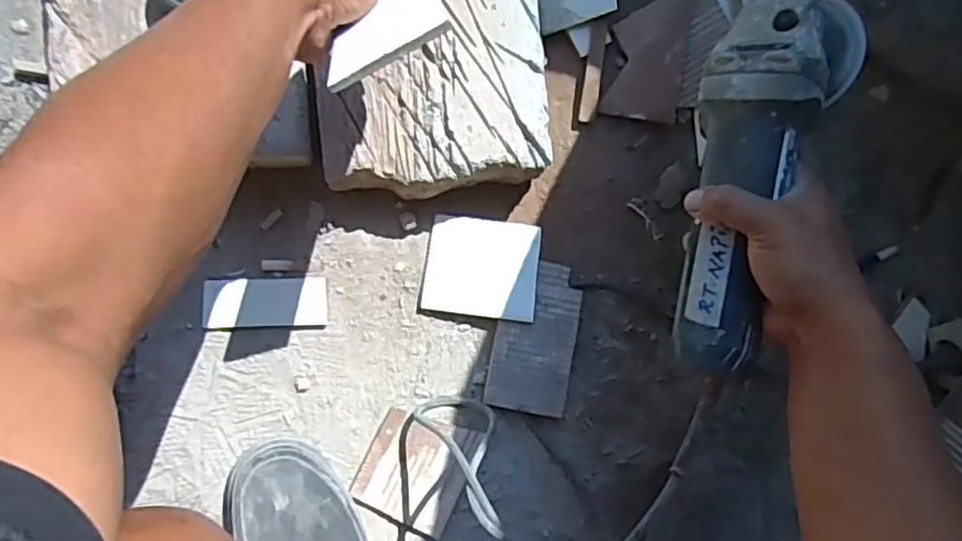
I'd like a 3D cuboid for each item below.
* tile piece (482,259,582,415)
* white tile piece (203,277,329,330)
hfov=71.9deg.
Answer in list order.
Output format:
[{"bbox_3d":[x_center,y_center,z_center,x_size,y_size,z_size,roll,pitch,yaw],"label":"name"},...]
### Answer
[{"bbox_3d":[0.053,0.063,0.637,0.076,0.009,0.143,11,81,-2],"label":"tile piece"},{"bbox_3d":[-0.198,0.031,0.611,0.109,0.009,0.047,-1,91,-8],"label":"white tile piece"}]

